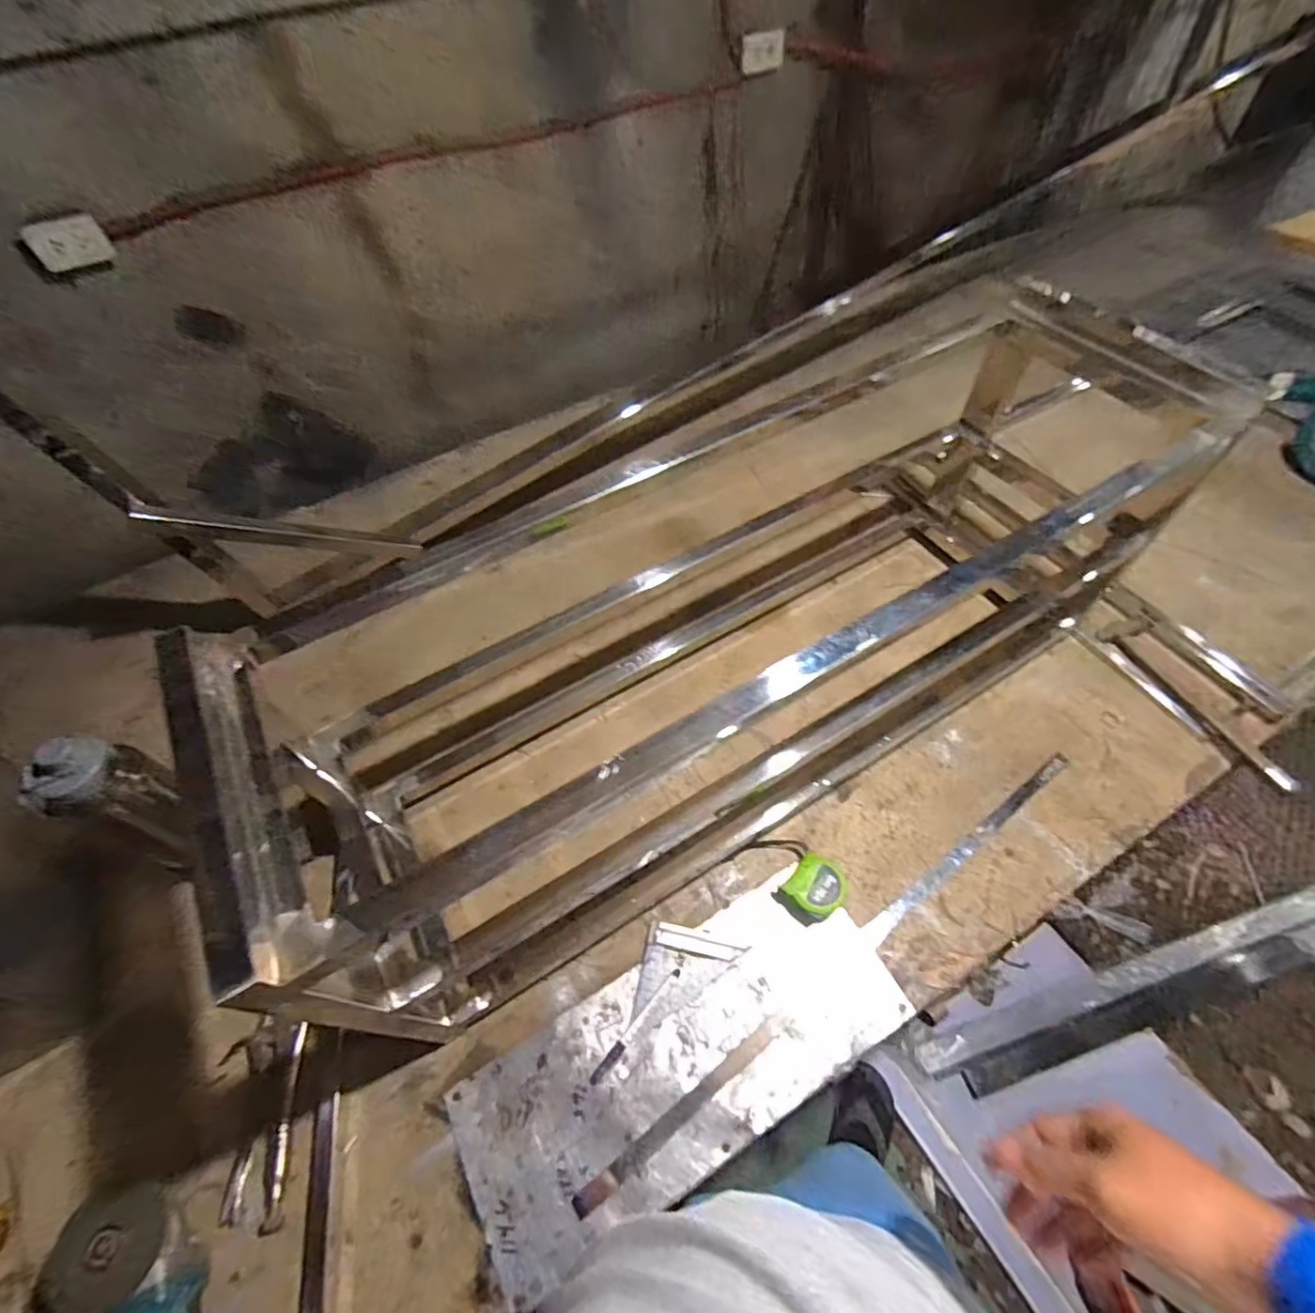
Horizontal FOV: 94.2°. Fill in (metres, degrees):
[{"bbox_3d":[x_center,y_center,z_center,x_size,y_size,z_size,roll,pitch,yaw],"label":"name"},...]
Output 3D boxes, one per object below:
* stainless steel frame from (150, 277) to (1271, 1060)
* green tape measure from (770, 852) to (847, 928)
[{"bbox_3d":[0.088,-0.050,0.737,1.063,0.415,0.408,-27,57,-16],"label":"stainless steel frame"},{"bbox_3d":[0.186,0.274,0.722,0.076,0.037,0.067,-39,61,-23],"label":"green tape measure"}]

